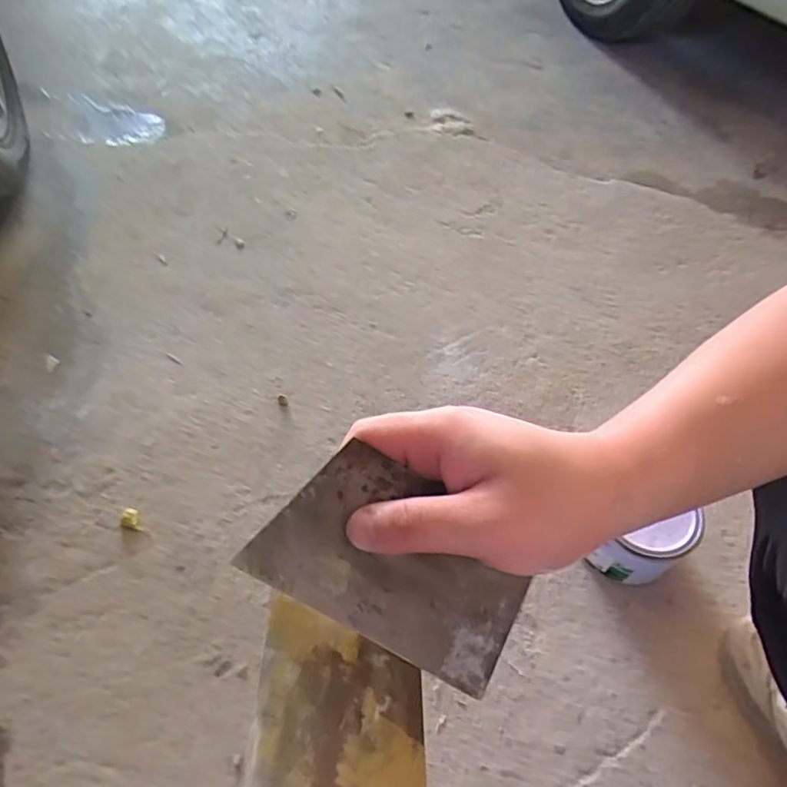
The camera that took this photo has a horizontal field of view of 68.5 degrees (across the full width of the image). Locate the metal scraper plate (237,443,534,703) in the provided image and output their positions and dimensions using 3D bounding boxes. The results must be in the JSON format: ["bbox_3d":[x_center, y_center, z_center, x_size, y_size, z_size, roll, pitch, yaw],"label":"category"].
[{"bbox_3d":[0.004,0.077,0.265,0.125,0.005,0.072,32,74,-10],"label":"metal scraper plate"}]

